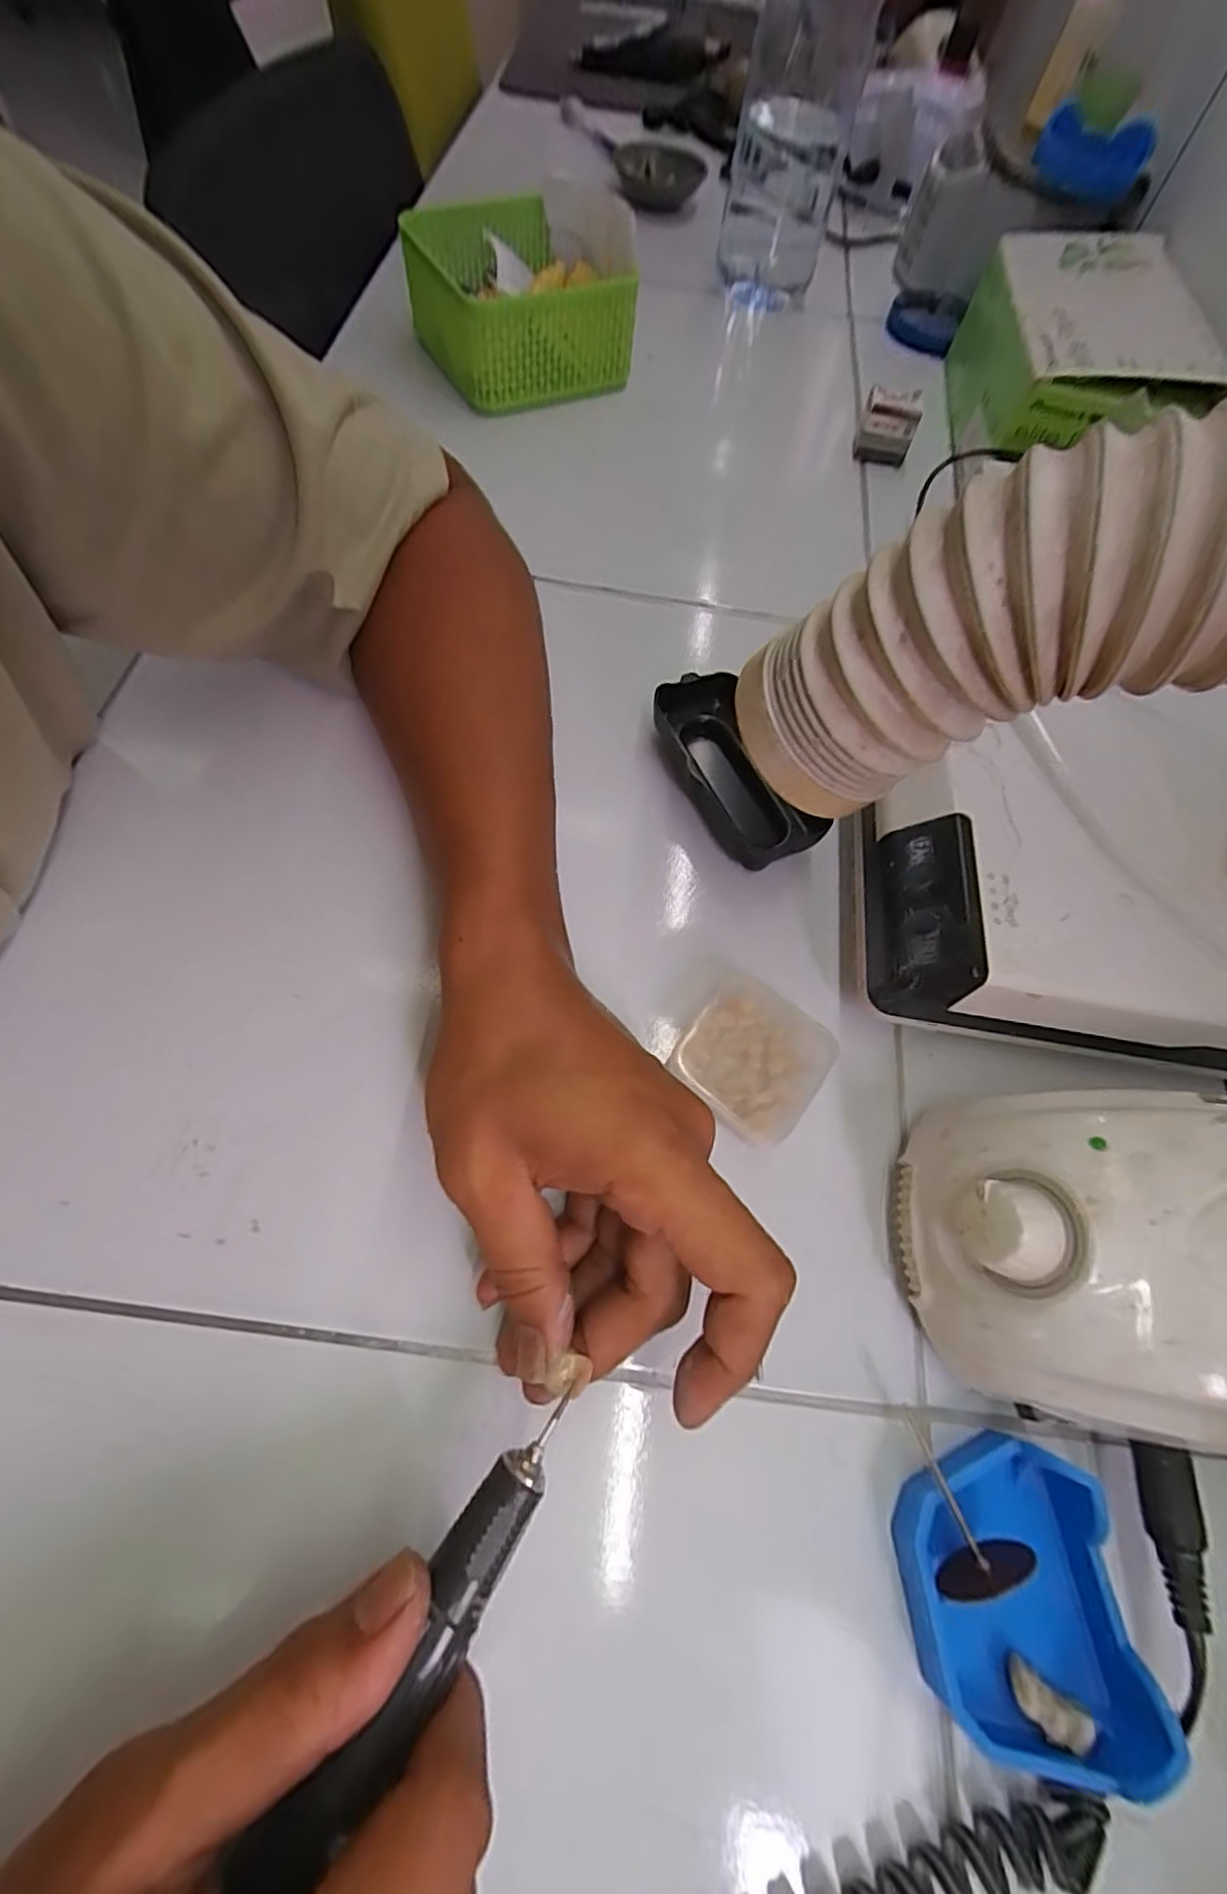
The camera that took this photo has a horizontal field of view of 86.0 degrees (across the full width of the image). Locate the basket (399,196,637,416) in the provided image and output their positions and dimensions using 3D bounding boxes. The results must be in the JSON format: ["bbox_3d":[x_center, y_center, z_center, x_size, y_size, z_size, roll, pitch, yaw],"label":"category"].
[{"bbox_3d":[-0.075,-0.471,0.482,0.134,0.065,0.153,-19,69,-13],"label":"basket"}]

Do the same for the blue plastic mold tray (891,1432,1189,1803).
[{"bbox_3d":[0.126,0.205,0.206,0.060,0.028,0.074,-2,66,-6],"label":"blue plastic mold tray"}]

